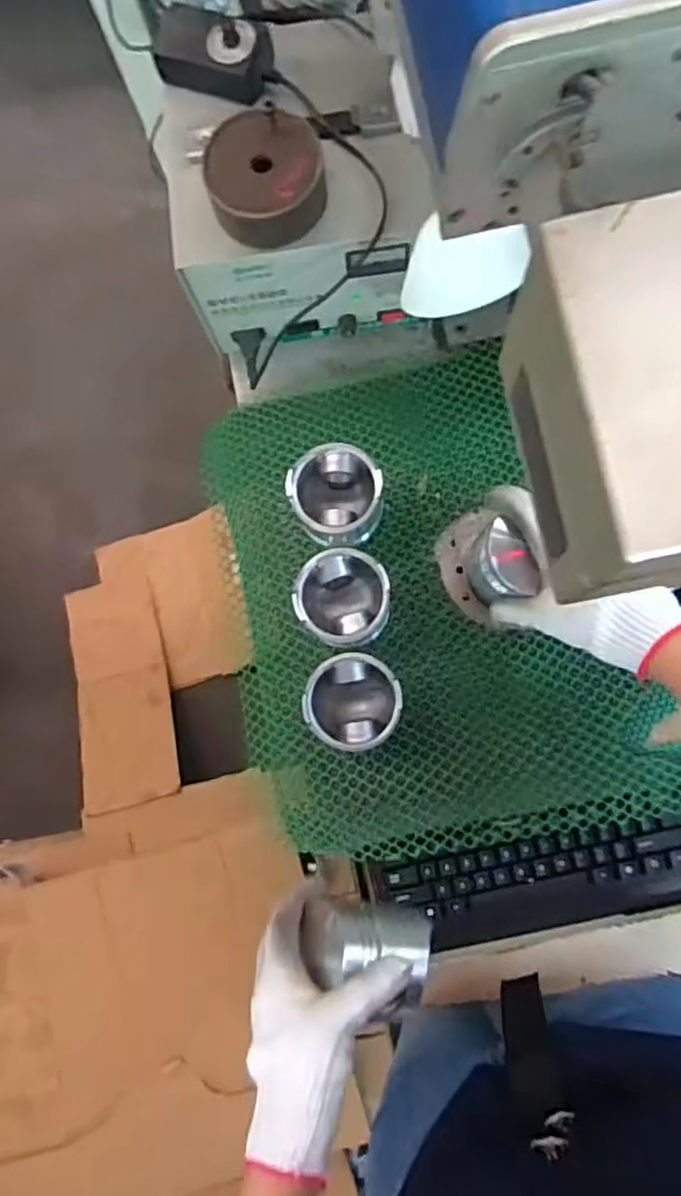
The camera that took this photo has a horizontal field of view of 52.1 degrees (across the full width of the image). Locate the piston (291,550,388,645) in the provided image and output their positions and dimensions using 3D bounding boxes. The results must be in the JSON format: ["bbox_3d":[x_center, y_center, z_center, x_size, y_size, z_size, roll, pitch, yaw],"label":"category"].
[{"bbox_3d":[0.003,0.004,0.585,0.073,0.074,0.074,-1,81,3],"label":"piston"}]

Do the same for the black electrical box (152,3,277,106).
[{"bbox_3d":[-0.101,-0.429,0.545,0.095,0.033,0.054,17,82,6],"label":"black electrical box"}]

